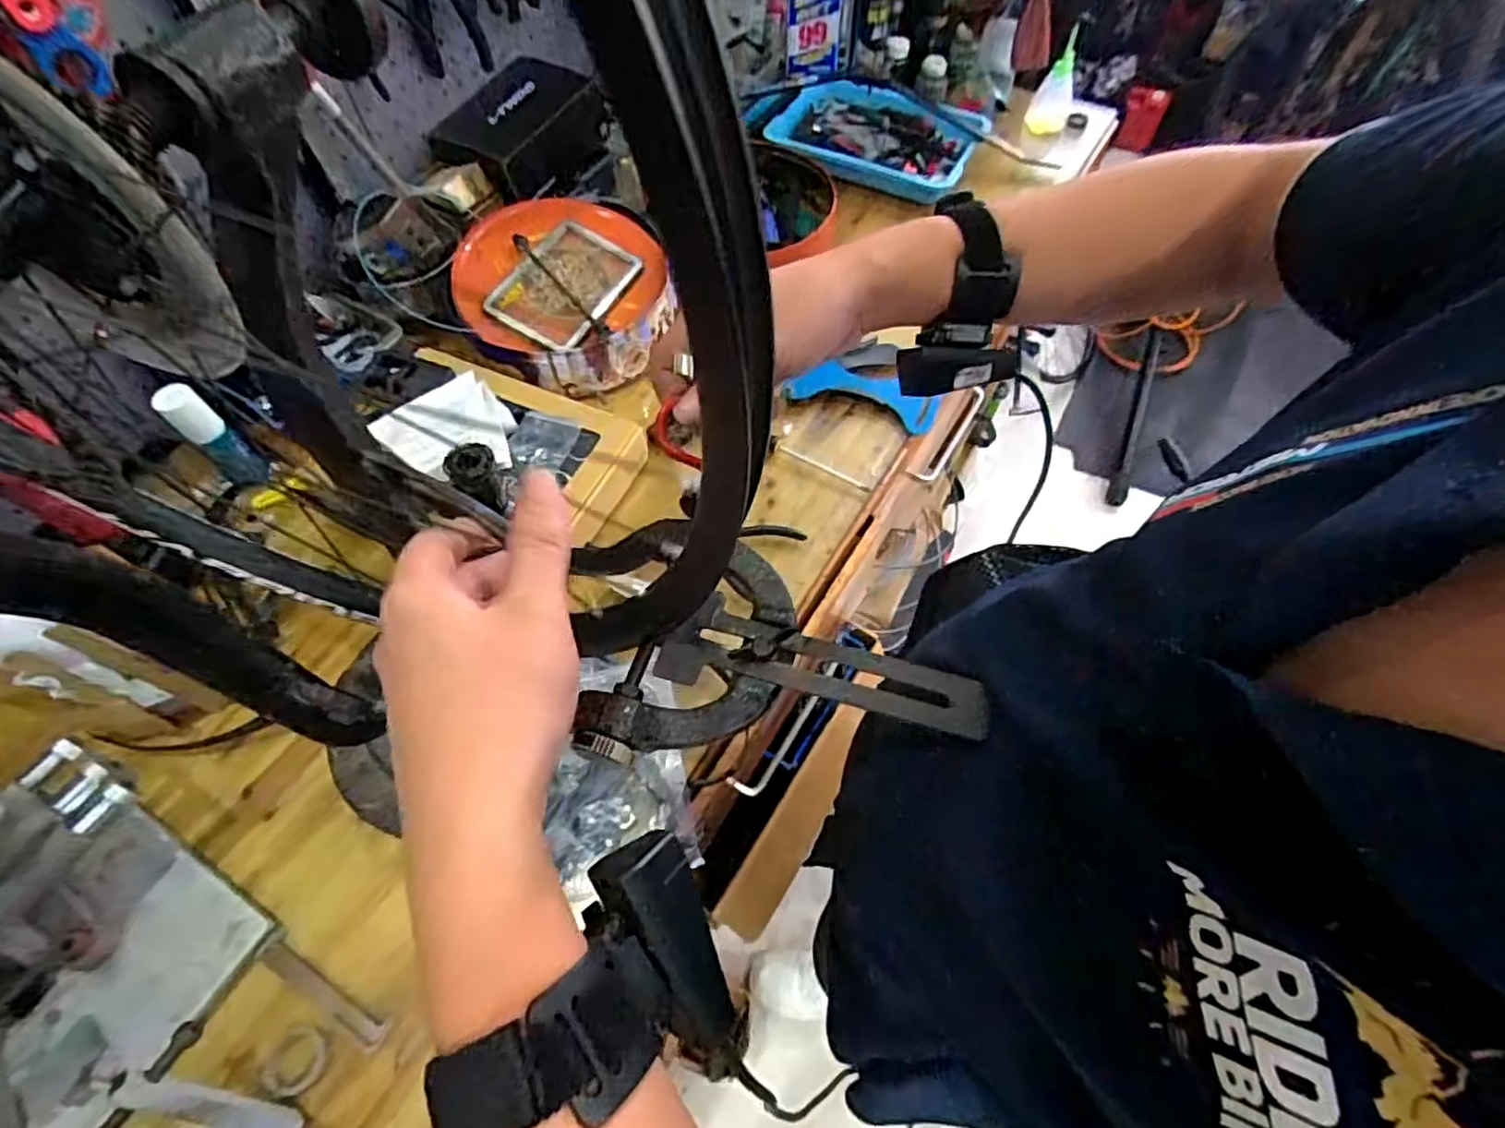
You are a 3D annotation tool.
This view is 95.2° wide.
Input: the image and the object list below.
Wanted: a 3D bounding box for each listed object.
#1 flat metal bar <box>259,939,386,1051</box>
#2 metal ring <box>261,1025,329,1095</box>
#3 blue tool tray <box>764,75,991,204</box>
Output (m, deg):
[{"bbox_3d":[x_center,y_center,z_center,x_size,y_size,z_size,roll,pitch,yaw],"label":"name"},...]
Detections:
[{"bbox_3d":[-0.352,0.350,0.562,0.127,0.004,0.018,30,52,10],"label":"flat metal bar"},{"bbox_3d":[-0.356,0.386,0.535,0.043,0.008,0.044,0,59,1],"label":"metal ring"},{"bbox_3d":[0.199,-0.691,1.093,0.350,0.093,0.184,8,60,6],"label":"blue tool tray"}]

